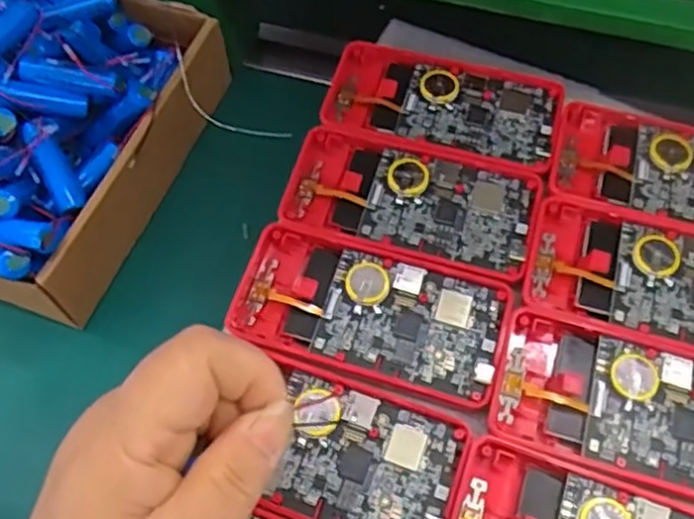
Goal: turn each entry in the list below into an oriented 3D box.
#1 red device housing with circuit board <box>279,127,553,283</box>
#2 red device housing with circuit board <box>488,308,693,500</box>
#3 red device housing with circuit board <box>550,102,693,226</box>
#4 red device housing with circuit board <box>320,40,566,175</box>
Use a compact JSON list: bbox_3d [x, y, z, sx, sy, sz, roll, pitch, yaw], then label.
[{"bbox_3d":[0.032,-0.029,0.352,0.121,0.009,0.062,14,65,10],"label":"red device housing with circuit board"},{"bbox_3d":[0.126,0.063,0.297,0.121,0.007,0.061,14,65,10],"label":"red device housing with circuit board"},{"bbox_3d":[0.167,-0.043,0.352,0.121,0.010,0.061,14,65,10],"label":"red device housing with circuit board"},{"bbox_3d":[0.052,-0.083,0.378,0.122,0.010,0.062,14,65,10],"label":"red device housing with circuit board"}]

